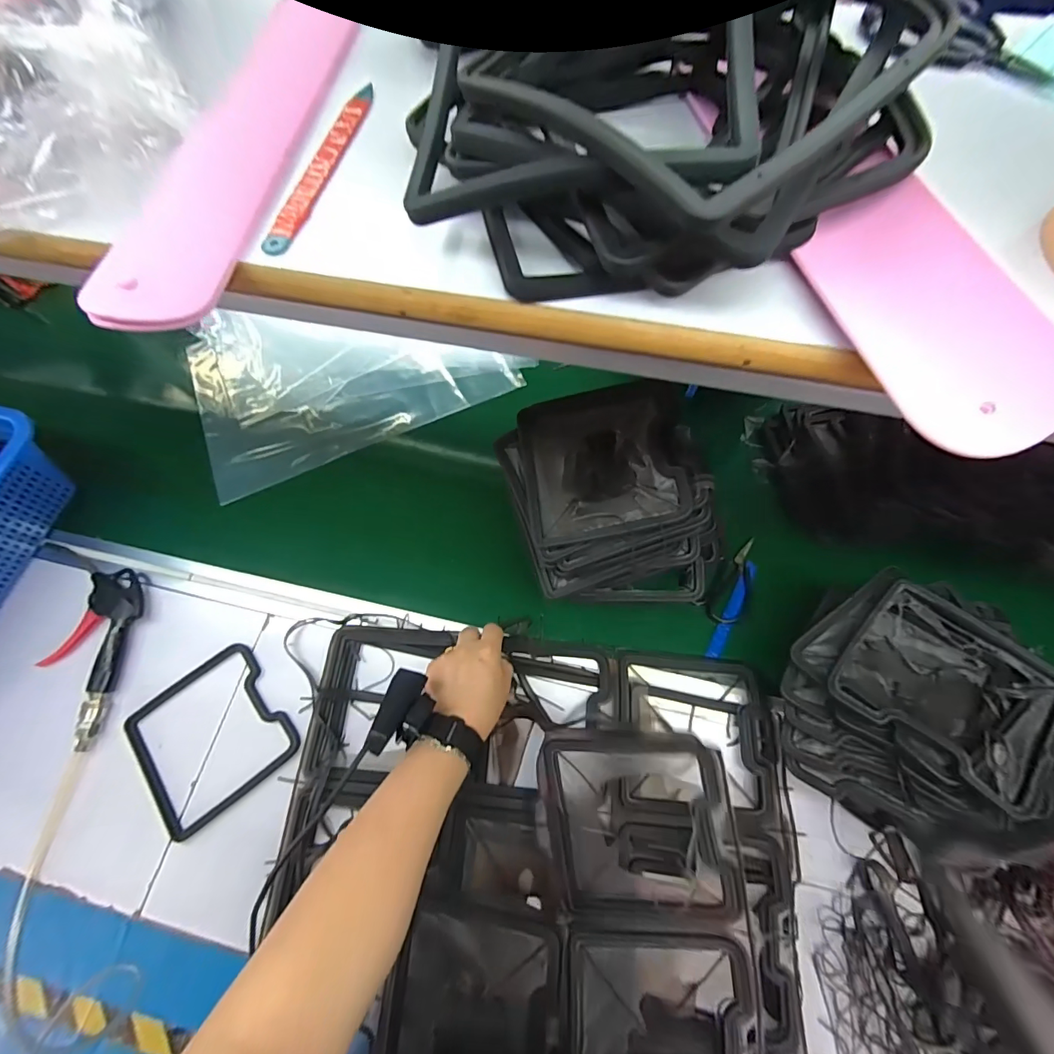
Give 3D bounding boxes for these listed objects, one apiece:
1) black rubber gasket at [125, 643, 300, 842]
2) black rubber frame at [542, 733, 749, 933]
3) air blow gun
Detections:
[{"bbox_3d":[-0.346,0.224,0.495,0.150,0.008,0.154,-37,71,-13],"label":"black rubber gasket"},{"bbox_3d":[0.098,0.268,0.407,0.164,0.023,0.162,-8,82,12],"label":"black rubber frame"},{"bbox_3d":[-0.527,0.128,0.537,0.133,0.023,0.246,-7,68,-1],"label":"air blow gun"}]

